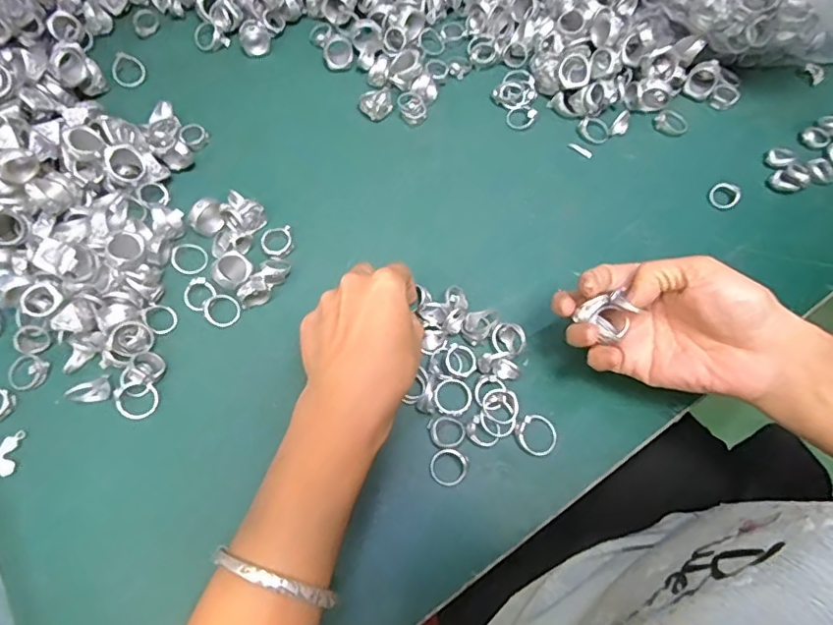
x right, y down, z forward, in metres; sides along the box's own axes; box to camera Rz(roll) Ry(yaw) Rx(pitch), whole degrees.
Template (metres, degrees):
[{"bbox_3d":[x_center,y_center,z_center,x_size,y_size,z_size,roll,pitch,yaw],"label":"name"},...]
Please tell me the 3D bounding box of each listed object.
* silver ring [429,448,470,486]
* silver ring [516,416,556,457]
[{"bbox_3d":[0.021,0.096,0.342,0.023,0.005,0.022,1,68,-2],"label":"silver ring"},{"bbox_3d":[0.078,0.077,0.350,0.026,0.006,0.025,1,68,-2],"label":"silver ring"}]

